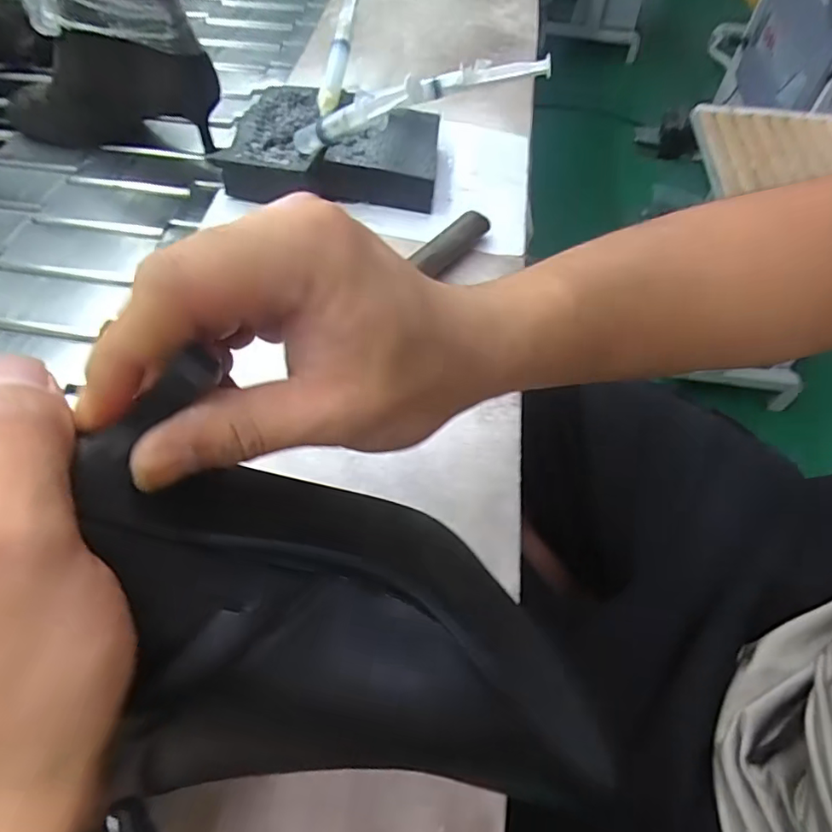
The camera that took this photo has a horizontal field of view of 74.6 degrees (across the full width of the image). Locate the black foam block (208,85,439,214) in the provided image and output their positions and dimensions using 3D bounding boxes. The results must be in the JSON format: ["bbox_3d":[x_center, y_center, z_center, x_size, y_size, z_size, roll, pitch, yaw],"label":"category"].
[{"bbox_3d":[-0.064,-0.222,0.449,0.160,0.033,0.118,5,56,2],"label":"black foam block"}]

